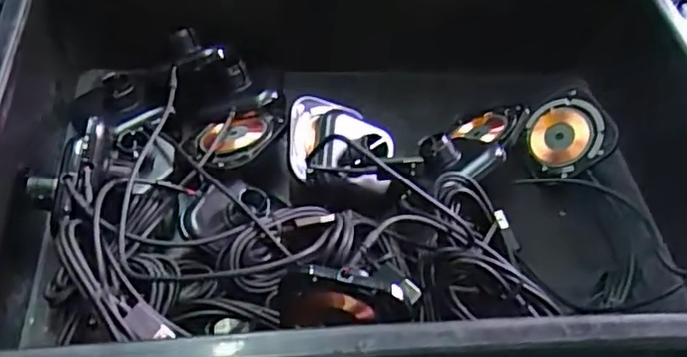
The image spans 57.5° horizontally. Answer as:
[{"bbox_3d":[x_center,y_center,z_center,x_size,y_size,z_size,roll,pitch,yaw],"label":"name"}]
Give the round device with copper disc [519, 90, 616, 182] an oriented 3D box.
[{"bbox_3d":[0.147,-0.028,0.417,0.060,0.010,0.057,-14,60,25],"label":"round device with copper disc"}]

